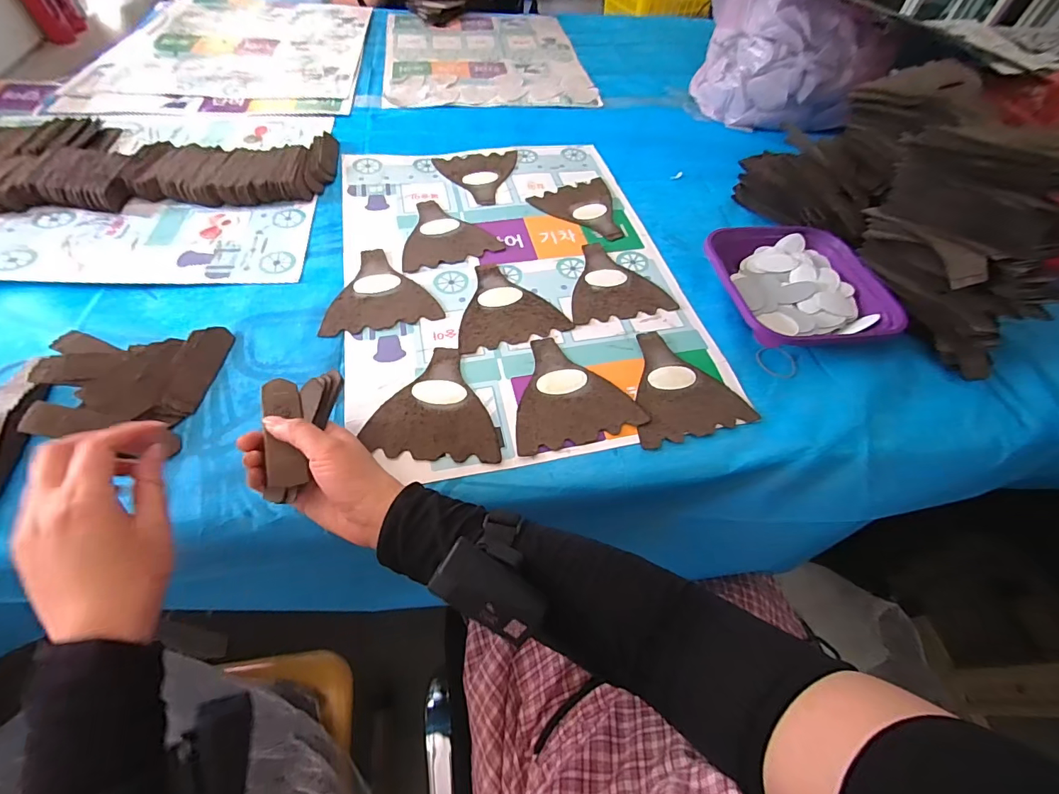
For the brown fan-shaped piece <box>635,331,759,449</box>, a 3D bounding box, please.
[{"bbox_3d":[0.146,-0.016,0.453,0.119,0.007,0.126,-13,58,-13],"label":"brown fan-shaped piece"}]

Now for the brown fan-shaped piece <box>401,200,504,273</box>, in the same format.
[{"bbox_3d":[-0.112,-0.212,0.568,0.119,0.004,0.125,-17,59,-16],"label":"brown fan-shaped piece"}]

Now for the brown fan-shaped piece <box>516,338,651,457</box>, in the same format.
[{"bbox_3d":[0.039,-0.010,0.439,0.119,0.006,0.124,-9,57,-10],"label":"brown fan-shaped piece"}]

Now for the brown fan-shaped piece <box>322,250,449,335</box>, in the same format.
[{"bbox_3d":[-0.172,-0.123,0.504,0.120,0.004,0.124,-13,58,-13],"label":"brown fan-shaped piece"}]

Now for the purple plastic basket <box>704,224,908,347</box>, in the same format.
[{"bbox_3d":[0.299,-0.128,0.521,0.187,0.043,0.183,-10,57,-11],"label":"purple plastic basket"}]

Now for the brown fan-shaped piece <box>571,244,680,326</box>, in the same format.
[{"bbox_3d":[0.097,-0.141,0.536,0.120,0.004,0.122,-11,57,-11],"label":"brown fan-shaped piece"}]

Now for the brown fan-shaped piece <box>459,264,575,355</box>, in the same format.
[{"bbox_3d":[-0.028,-0.108,0.503,0.117,0.004,0.125,-11,58,-12],"label":"brown fan-shaped piece"}]

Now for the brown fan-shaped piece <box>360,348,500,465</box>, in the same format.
[{"bbox_3d":[-0.085,0.003,0.422,0.116,0.006,0.120,4,56,-2],"label":"brown fan-shaped piece"}]

